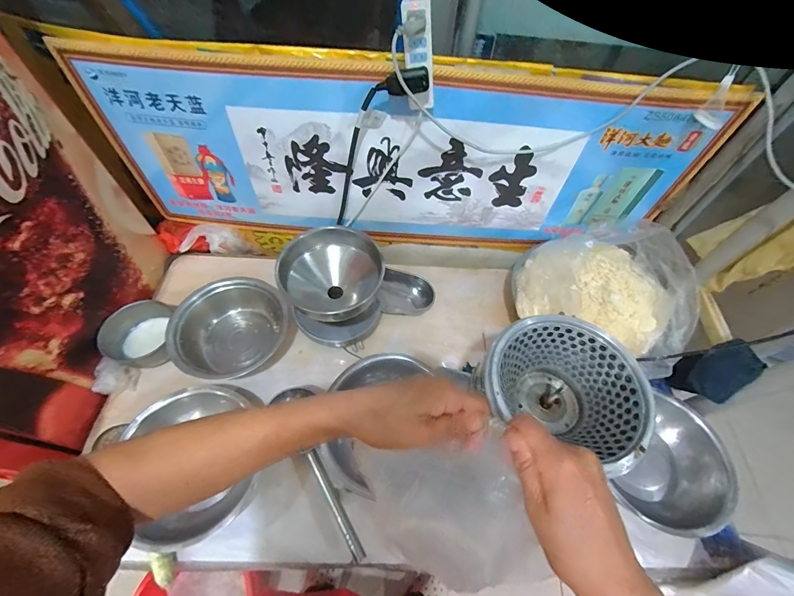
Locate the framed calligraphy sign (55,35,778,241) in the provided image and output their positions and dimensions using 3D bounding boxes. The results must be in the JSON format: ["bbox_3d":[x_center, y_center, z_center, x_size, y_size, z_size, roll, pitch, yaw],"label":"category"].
[{"bbox_3d":[0.004,-0.340,0.896,1.498,0.453,0.064,5,58,0],"label":"framed calligraphy sign"}]

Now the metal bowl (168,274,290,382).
[{"bbox_3d":[-0.438,0.089,0.925,0.276,0.112,0.261,1,58,-2],"label":"metal bowl"}]

